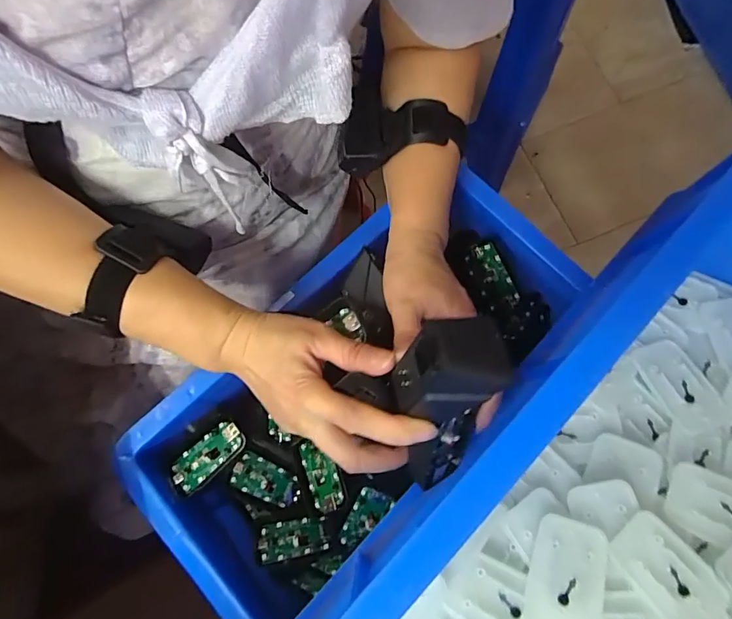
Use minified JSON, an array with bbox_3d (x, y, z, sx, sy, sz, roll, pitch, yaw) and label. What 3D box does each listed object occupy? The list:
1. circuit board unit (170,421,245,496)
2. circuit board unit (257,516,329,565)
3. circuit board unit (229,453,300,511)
[{"bbox_3d":[-0.138,0.129,0.385,0.066,0.007,0.035,-42,57,-12],"label":"circuit board unit"},{"bbox_3d":[-0.064,0.196,0.380,0.058,0.005,0.033,-8,38,-9],"label":"circuit board unit"},{"bbox_3d":[-0.092,0.160,0.409,0.065,0.004,0.033,31,63,-9],"label":"circuit board unit"}]

